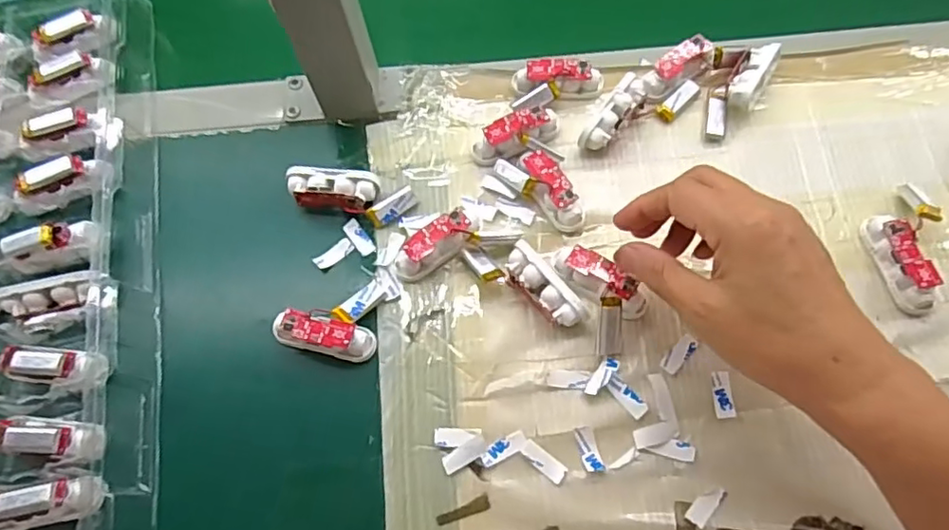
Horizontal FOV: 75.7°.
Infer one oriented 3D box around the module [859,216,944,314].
[{"bbox_3d":[0.254,-0.002,0.363,0.020,0.020,0.062,-9,66,-2],"label":"module"}]

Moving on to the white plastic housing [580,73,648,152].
[{"bbox_3d":[0.095,-0.102,0.412,0.019,0.019,0.063,36,72,17],"label":"white plastic housing"}]

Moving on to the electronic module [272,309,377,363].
[{"bbox_3d":[-0.090,0.042,0.367,0.059,0.024,0.023,13,67,8],"label":"electronic module"}]

